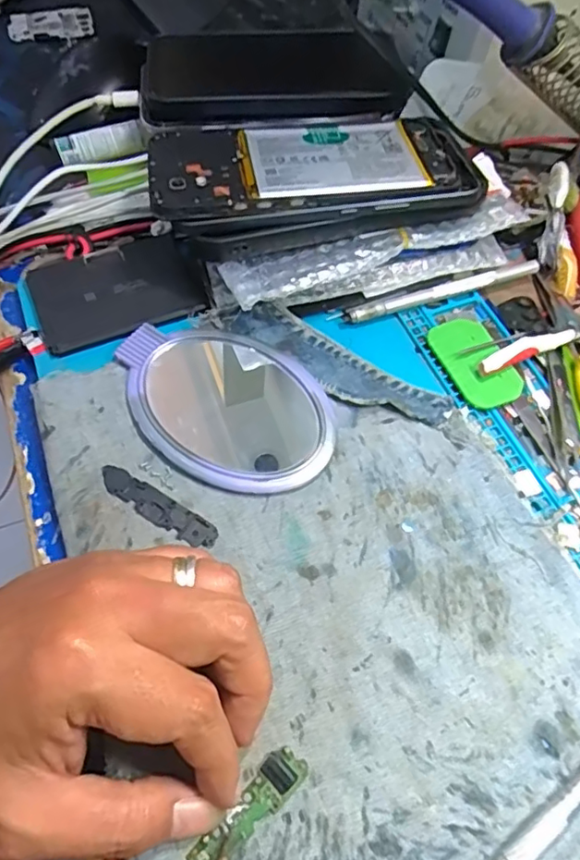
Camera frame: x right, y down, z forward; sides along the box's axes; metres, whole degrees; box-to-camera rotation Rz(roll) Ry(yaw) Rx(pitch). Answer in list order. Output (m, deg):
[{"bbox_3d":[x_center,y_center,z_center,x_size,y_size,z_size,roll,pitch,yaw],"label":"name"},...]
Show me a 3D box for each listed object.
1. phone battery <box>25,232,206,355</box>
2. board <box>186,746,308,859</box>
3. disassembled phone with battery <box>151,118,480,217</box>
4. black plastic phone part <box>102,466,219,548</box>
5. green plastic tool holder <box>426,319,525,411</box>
[{"bbox_3d":[-0.100,-0.081,0.326,0.088,0.004,0.066,-19,62,-13],"label":"phone battery"},{"bbox_3d":[-0.015,0.135,0.205,0.048,0.004,0.014,-38,67,-21],"label":"board"},{"bbox_3d":[0.015,-0.142,0.311,0.174,0.014,0.076,-8,60,-8],"label":"disassembled phone with battery"},{"bbox_3d":[-0.061,0.034,0.261,0.063,0.004,0.014,28,63,14],"label":"black plastic phone part"},{"bbox_3d":[0.100,-0.037,0.310,0.033,0.005,0.057,-19,62,-12],"label":"green plastic tool holder"}]

